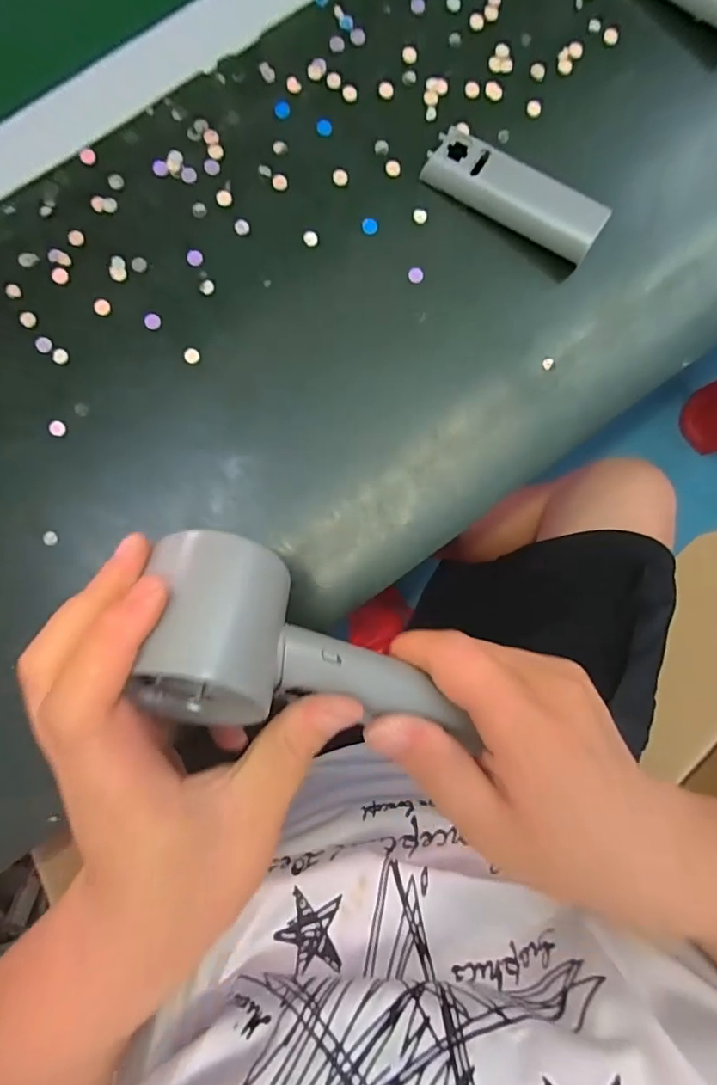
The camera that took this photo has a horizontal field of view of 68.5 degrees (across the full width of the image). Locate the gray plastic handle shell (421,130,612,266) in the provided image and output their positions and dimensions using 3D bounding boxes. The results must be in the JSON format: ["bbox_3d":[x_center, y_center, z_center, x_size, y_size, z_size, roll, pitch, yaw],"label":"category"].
[{"bbox_3d":[0.086,-0.192,0.294,0.101,0.014,0.031,34,85,2],"label":"gray plastic handle shell"}]

